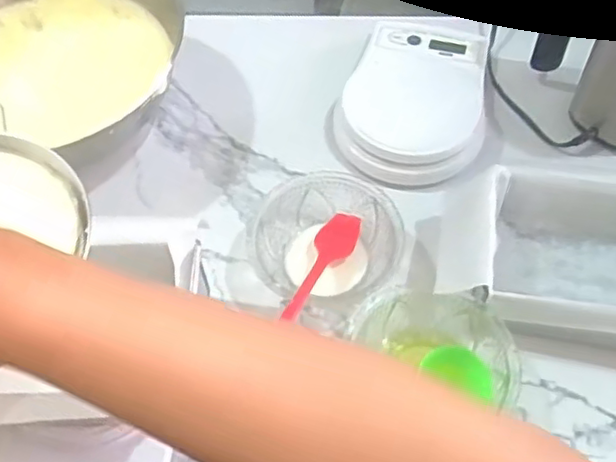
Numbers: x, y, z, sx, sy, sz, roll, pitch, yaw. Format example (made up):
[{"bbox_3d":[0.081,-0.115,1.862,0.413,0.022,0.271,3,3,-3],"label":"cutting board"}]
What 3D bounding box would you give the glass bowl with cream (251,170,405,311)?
[{"bbox_3d":[0.017,0.010,0.536,0.116,0.049,0.111,-1,58,2],"label":"glass bowl with cream"}]

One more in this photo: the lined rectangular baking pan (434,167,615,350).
[{"bbox_3d":[0.230,0.026,0.499,0.249,0.073,0.130,6,59,7],"label":"lined rectangular baking pan"}]

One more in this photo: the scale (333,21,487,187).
[{"bbox_3d":[0.108,-0.137,0.630,0.143,0.036,0.210,18,61,13],"label":"scale"}]

